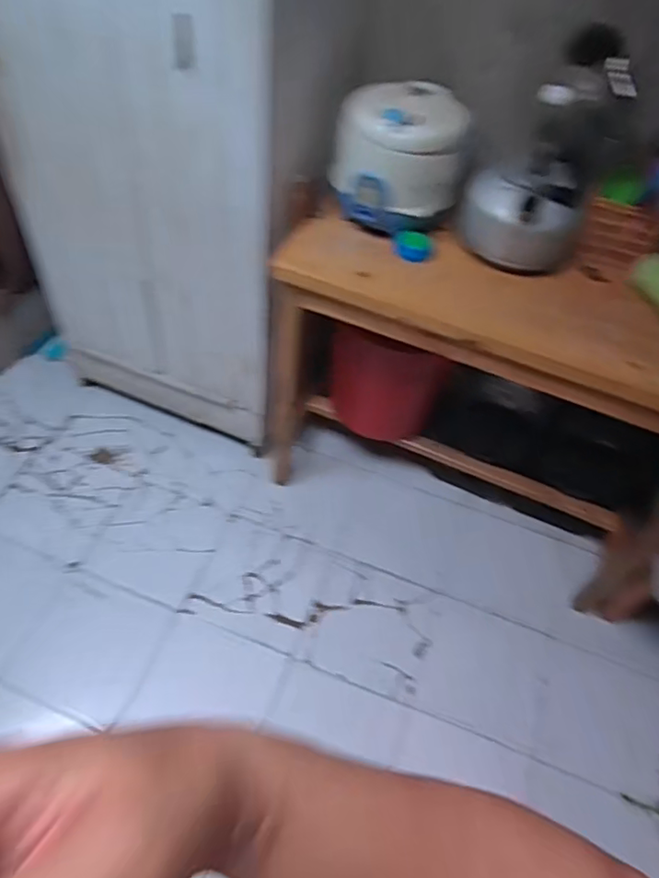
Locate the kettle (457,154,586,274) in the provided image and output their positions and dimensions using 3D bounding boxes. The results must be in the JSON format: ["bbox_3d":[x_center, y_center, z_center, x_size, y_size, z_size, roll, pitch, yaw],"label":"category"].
[{"bbox_3d":[0.399,-0.473,1.194,0.240,0.134,0.253,24,53,12],"label":"kettle"}]

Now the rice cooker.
[{"bbox_3d":[0.137,-0.559,1.200,0.261,0.225,0.237,8,52,-1],"label":"rice cooker"}]

